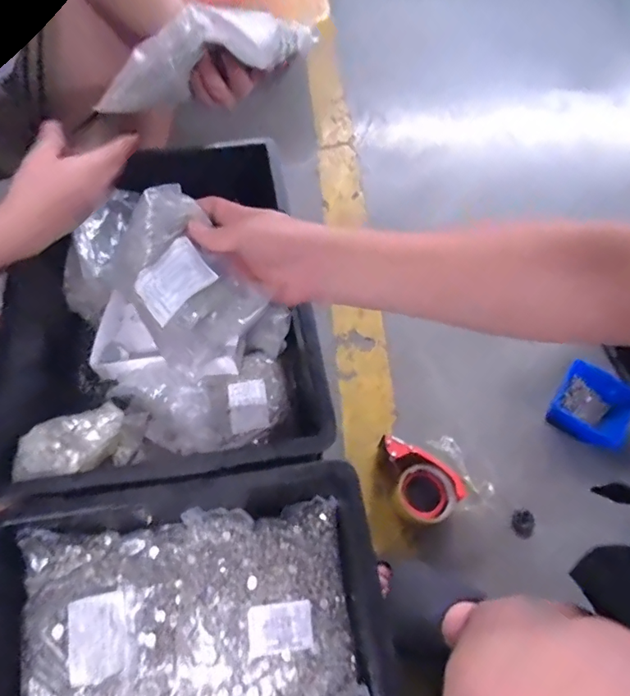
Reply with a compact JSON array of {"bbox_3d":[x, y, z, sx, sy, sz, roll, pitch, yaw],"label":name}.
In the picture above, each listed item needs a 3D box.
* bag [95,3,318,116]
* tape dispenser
[{"bbox_3d":[-0.089,-0.263,0.429,0.207,0.071,0.054,-21,64,-13],"label":"bag"},{"bbox_3d":[0.158,0.215,0.750,0.144,0.069,0.095,23,62,10],"label":"tape dispenser"}]

